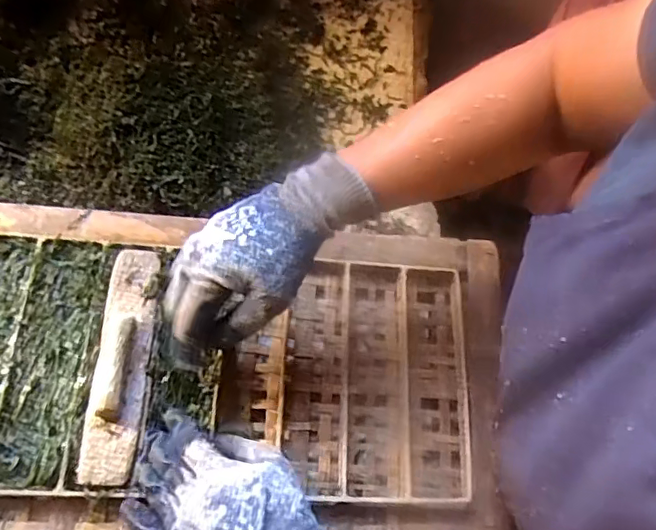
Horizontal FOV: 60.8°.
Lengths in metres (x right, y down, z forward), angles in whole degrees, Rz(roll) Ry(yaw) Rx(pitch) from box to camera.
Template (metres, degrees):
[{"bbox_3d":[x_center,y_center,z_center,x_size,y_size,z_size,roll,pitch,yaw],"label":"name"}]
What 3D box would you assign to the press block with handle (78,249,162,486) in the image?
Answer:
[{"bbox_3d":[-0.183,0.081,0.486,0.045,0.034,0.202,2,74,3],"label":"press block with handle"}]

